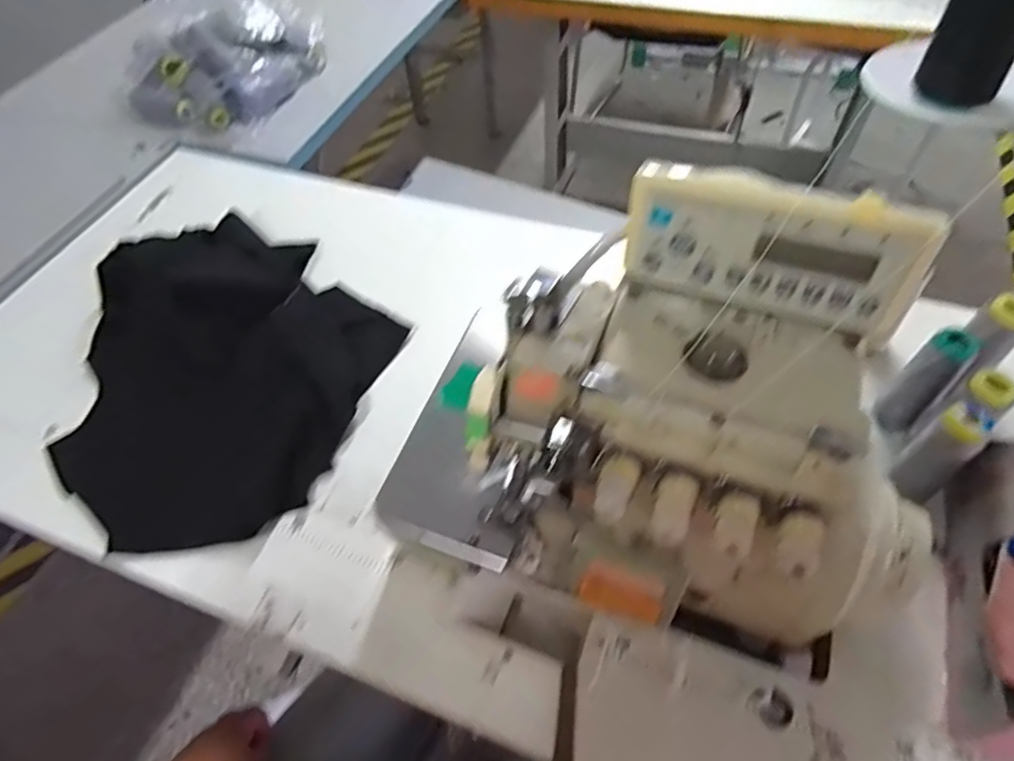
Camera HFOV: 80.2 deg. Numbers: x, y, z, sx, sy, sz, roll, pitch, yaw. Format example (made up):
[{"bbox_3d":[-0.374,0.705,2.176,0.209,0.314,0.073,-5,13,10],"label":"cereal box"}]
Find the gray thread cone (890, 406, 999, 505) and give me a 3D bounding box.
[{"bbox_3d":[0.338,0.057,0.467,0.035,0.100,0.035,-32,58,-18],"label":"gray thread cone"}]

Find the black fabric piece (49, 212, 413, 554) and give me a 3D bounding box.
[{"bbox_3d":[-0.306,-0.023,0.621,0.341,0.057,0.369,-39,60,-22],"label":"black fabric piece"}]

